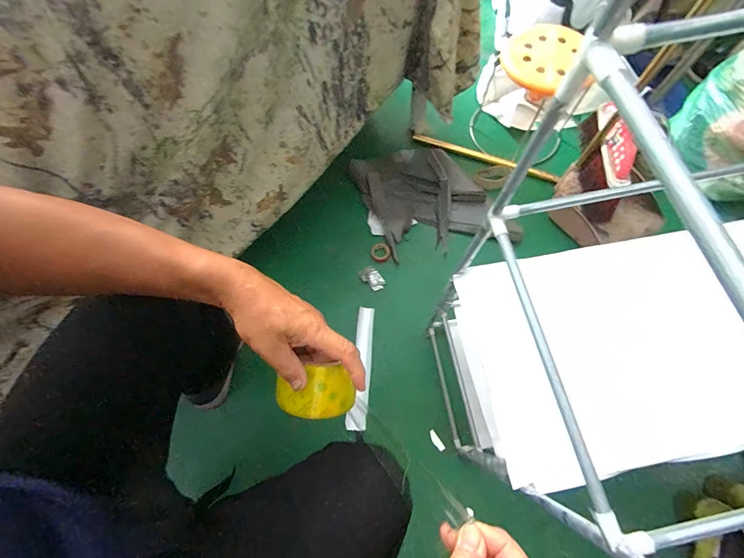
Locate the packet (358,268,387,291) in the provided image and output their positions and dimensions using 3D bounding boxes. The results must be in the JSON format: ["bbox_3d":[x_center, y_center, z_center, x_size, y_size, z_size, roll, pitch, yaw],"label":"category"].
[{"bbox_3d":[0.002,0.001,0.884,0.048,0.004,0.066,-34,87,-21],"label":"packet"}]

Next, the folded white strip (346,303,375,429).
[{"bbox_3d":[-0.024,0.203,0.803,0.042,0.023,0.279,5,69,4],"label":"folded white strip"}]

